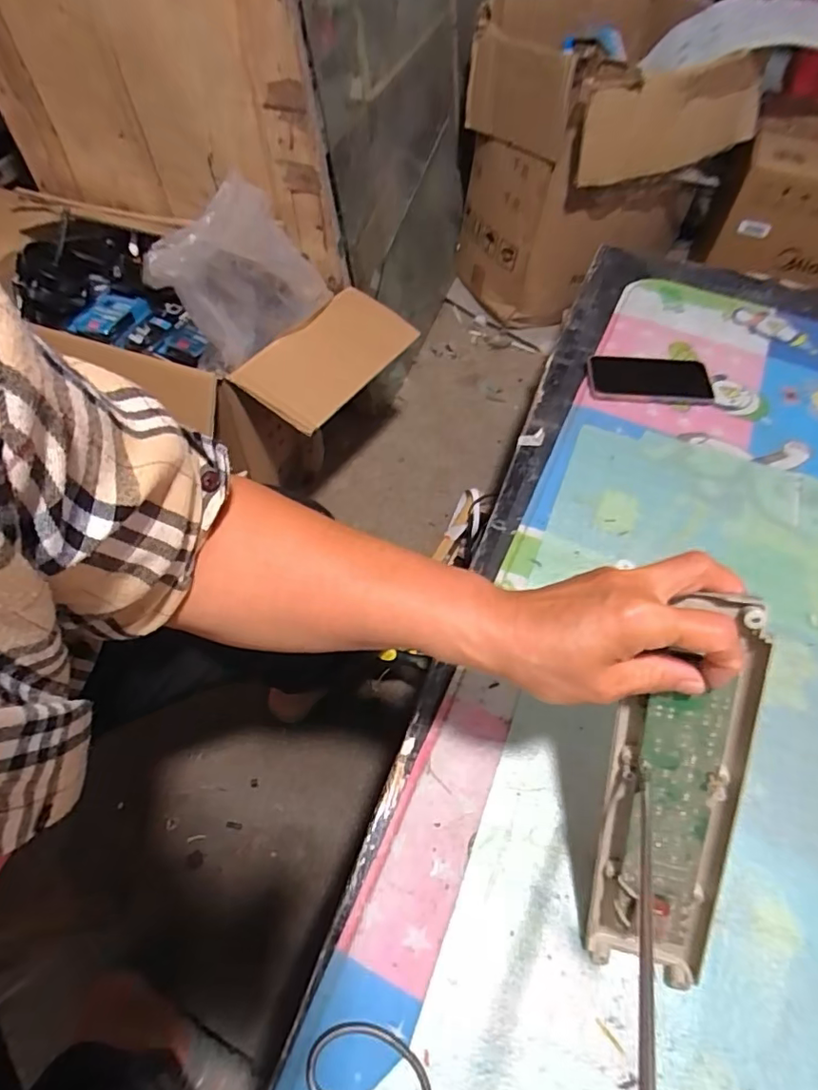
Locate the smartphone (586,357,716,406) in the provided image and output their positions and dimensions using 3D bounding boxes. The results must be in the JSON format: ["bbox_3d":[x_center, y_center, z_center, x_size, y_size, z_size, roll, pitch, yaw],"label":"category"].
[{"bbox_3d":[0.310,-0.213,0.713,0.150,0.010,0.081,3,58,3],"label":"smartphone"}]

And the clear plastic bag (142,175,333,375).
[{"bbox_3d":[-0.211,-0.324,0.687,0.103,0.165,0.198,29,61,17],"label":"clear plastic bag"}]

